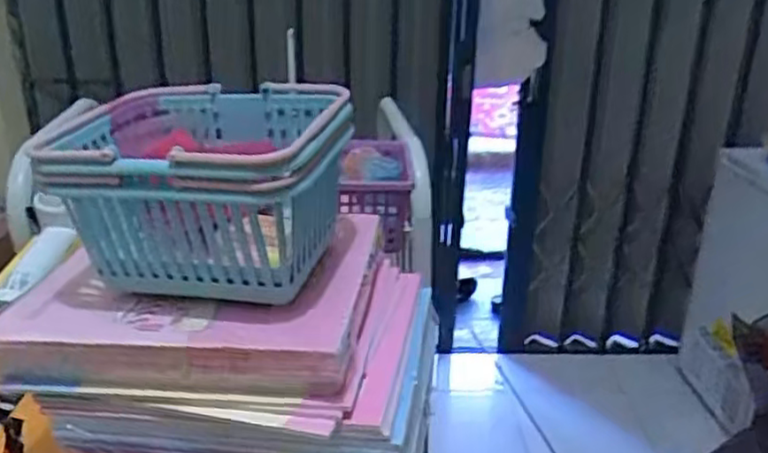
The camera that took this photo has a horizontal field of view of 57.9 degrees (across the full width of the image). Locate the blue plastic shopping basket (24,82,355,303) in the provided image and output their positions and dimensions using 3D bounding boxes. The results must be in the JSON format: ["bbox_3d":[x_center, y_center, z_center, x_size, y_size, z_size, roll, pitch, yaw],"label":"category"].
[{"bbox_3d":[-0.104,-0.023,0.416,0.150,0.101,0.132,6,24,11],"label":"blue plastic shopping basket"}]

